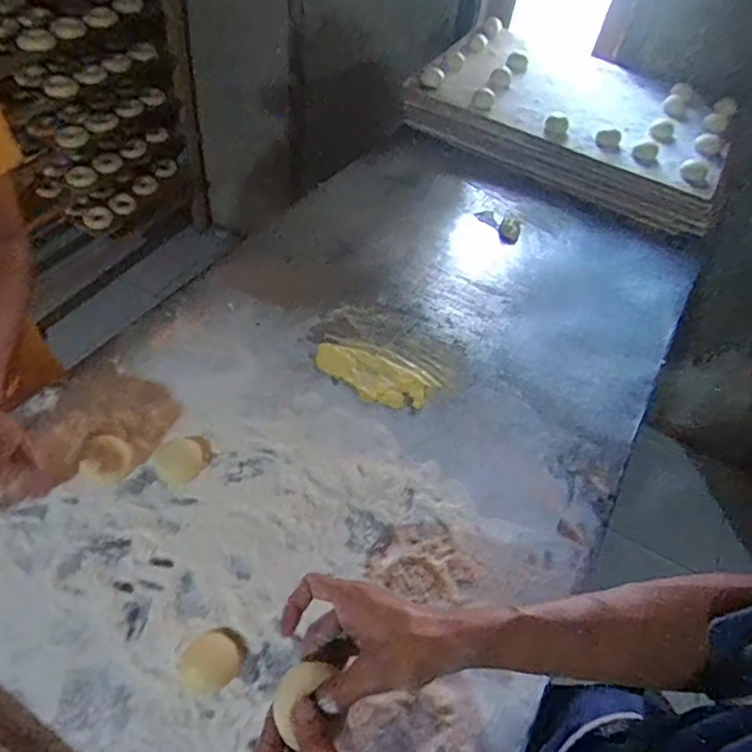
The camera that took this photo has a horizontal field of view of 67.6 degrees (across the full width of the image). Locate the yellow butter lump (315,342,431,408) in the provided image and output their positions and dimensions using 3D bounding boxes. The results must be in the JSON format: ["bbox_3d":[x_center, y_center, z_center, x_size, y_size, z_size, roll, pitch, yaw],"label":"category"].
[{"bbox_3d":[-0.007,-0.004,0.714,0.148,0.011,0.066,27,52,12],"label":"yellow butter lump"}]

